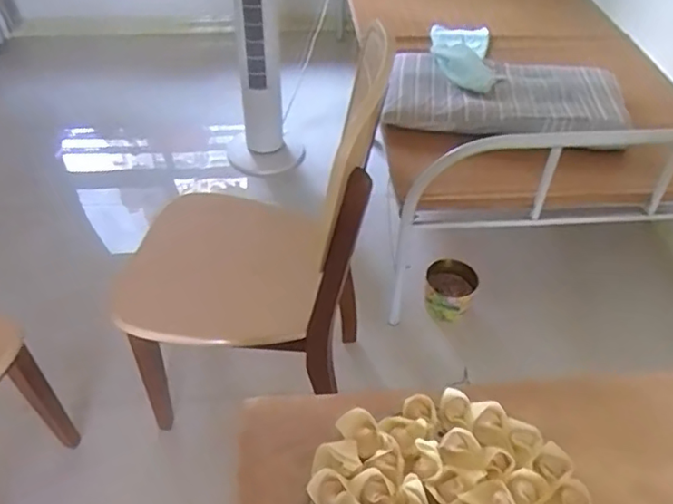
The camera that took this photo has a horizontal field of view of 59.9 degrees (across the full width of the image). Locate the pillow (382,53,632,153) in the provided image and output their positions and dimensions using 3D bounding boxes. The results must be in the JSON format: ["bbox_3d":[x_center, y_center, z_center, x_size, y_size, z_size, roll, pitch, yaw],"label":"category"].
[{"bbox_3d":[0.501,-0.477,1.782,0.682,0.095,0.415,8,46,6],"label":"pillow"}]

